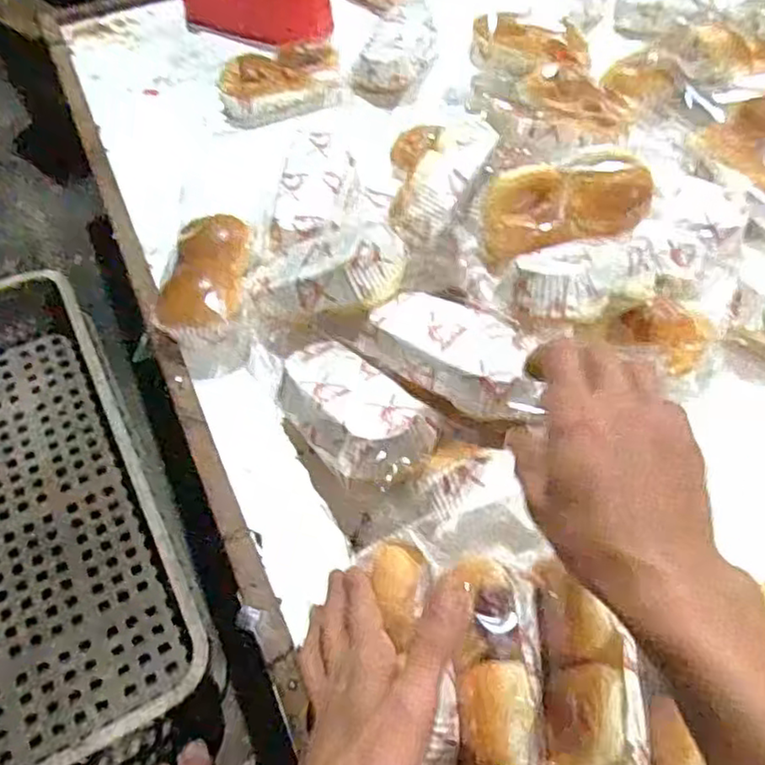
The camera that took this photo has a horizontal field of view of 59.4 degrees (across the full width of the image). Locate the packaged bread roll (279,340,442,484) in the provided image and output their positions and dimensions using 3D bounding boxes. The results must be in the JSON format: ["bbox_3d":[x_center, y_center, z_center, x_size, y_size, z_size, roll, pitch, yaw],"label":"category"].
[{"bbox_3d":[-0.026,0.019,0.484,0.074,0.050,0.137,-35,49,-20],"label":"packaged bread roll"}]

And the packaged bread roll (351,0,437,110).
[{"bbox_3d":[0.022,-0.390,0.801,0.083,0.056,0.142,19,59,14],"label":"packaged bread roll"}]

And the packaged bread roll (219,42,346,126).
[{"bbox_3d":[-0.113,-0.339,0.756,0.138,0.040,0.073,-13,57,-8],"label":"packaged bread roll"}]

